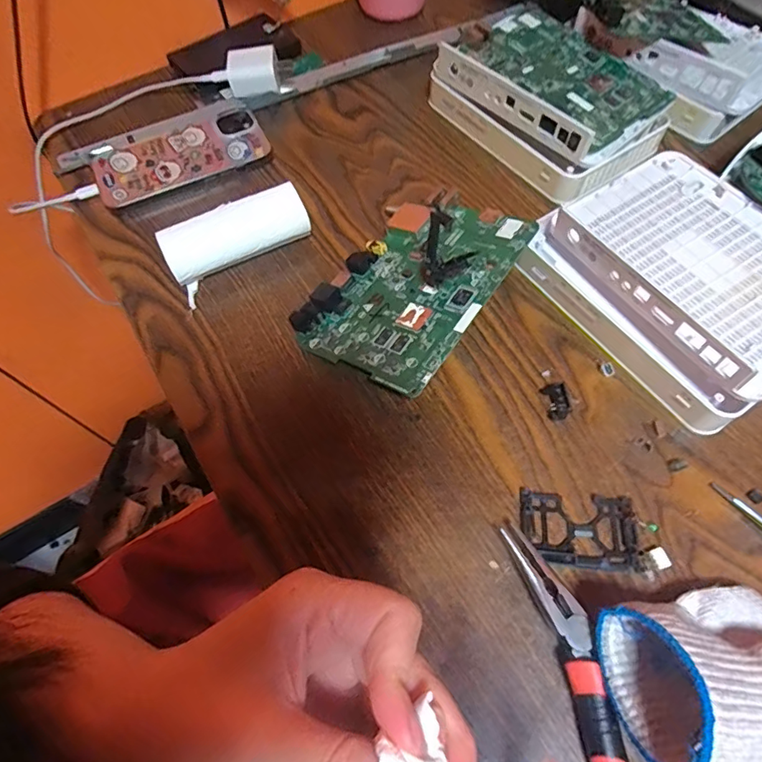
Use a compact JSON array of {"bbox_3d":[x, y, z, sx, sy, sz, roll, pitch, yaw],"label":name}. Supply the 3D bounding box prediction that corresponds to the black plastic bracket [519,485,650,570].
[{"bbox_3d":[0.112,0.083,0.271,0.063,0.006,0.040,2,64,3],"label":"black plastic bracket"}]

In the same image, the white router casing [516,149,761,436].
[{"bbox_3d":[0.200,-0.068,0.322,0.142,0.041,0.174,-30,66,-12],"label":"white router casing"}]

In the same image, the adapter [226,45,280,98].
[{"bbox_3d":[-0.115,-0.280,0.436,0.042,0.029,0.027,-7,64,-1],"label":"adapter"}]

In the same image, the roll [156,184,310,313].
[{"bbox_3d":[-0.106,-0.106,0.357,0.104,0.034,0.042,-31,67,-12],"label":"roll"}]

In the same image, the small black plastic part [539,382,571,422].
[{"bbox_3d":[0.111,0.012,0.303,0.013,0.013,0.024,-8,64,-1],"label":"small black plastic part"}]

